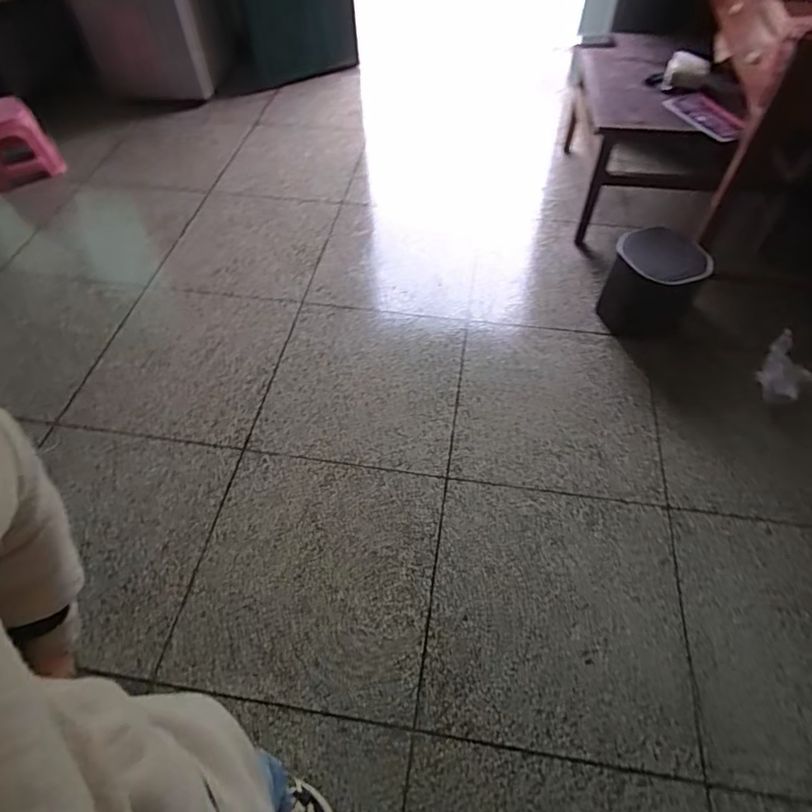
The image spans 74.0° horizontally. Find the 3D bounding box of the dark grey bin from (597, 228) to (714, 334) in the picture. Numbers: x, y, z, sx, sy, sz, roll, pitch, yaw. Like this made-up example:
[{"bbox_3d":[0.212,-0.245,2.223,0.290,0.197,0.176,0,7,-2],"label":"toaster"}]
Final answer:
[{"bbox_3d":[0.783,-0.383,1.721,0.279,0.249,0.235,19,57,15],"label":"dark grey bin"}]

